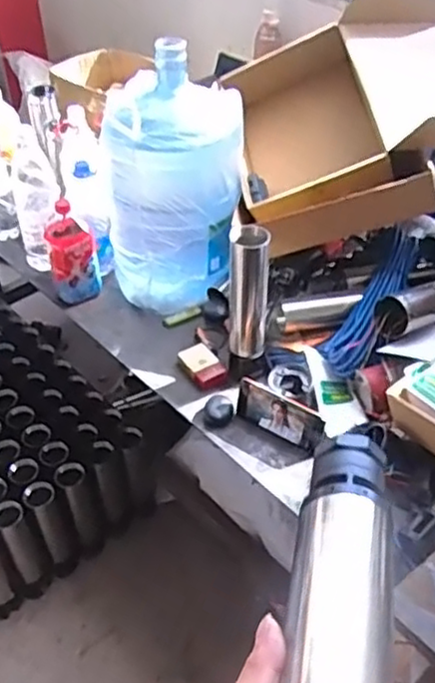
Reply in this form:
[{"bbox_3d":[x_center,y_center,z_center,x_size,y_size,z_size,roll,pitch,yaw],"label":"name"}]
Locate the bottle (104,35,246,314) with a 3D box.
[{"bbox_3d":[-0.081,-0.325,1.361,0.270,0.424,0.248,-2,43,-1],"label":"bottle"}]

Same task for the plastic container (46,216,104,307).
[{"bbox_3d":[-0.292,-0.160,1.408,0.094,0.153,0.077,-9,44,-8],"label":"plastic container"}]

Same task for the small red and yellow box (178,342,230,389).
[{"bbox_3d":[-0.026,0.044,1.271,0.063,0.026,0.093,-26,49,-24],"label":"small red and yellow box"}]

